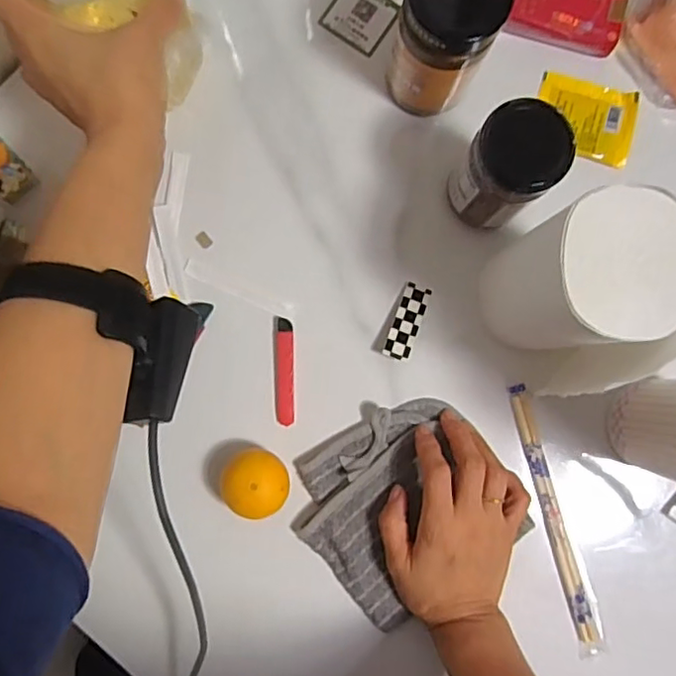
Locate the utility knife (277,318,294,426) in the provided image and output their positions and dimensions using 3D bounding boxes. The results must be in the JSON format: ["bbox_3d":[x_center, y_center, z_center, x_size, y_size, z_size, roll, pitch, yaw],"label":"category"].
[{"bbox_3d":[-0.039,0.026,0.453,0.013,0.008,0.080,-1,87,-2],"label":"utility knife"}]

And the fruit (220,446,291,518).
[{"bbox_3d":[-0.059,0.104,0.433,0.047,0.041,0.041,34,87,0],"label":"fruit"}]

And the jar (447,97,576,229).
[{"bbox_3d":[0.114,-0.115,0.417,0.060,0.103,0.057,0,87,-2],"label":"jar"}]

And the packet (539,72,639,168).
[{"bbox_3d":[0.194,-0.174,0.470,0.076,0.008,0.057,16,87,-1],"label":"packet"}]

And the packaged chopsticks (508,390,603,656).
[{"bbox_3d":[0.164,0.138,0.456,0.016,0.015,0.207,-16,88,-3],"label":"packaged chopsticks"}]

